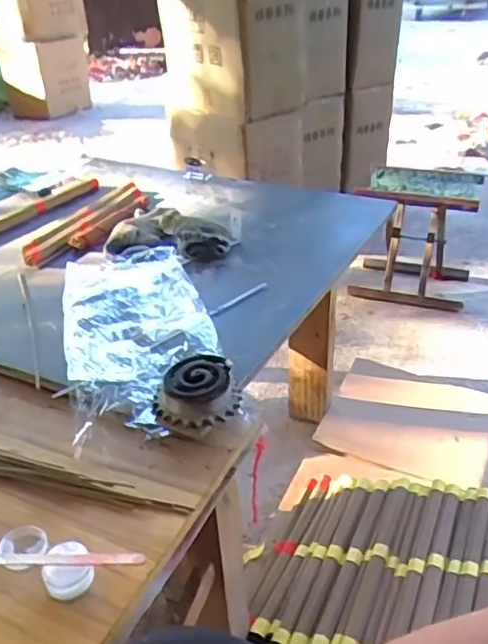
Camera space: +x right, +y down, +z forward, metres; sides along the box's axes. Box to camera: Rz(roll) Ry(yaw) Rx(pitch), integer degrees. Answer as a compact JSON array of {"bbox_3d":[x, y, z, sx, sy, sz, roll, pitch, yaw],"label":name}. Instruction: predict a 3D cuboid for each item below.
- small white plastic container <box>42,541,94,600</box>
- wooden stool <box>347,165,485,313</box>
[{"bbox_3d":[-0.136,0.192,0.480,0.036,0.027,0.032,-11,32,-14],"label":"small white plastic container"},{"bbox_3d":[0.483,-0.247,1.739,0.301,0.307,0.313,11,33,20],"label":"wooden stool"}]

